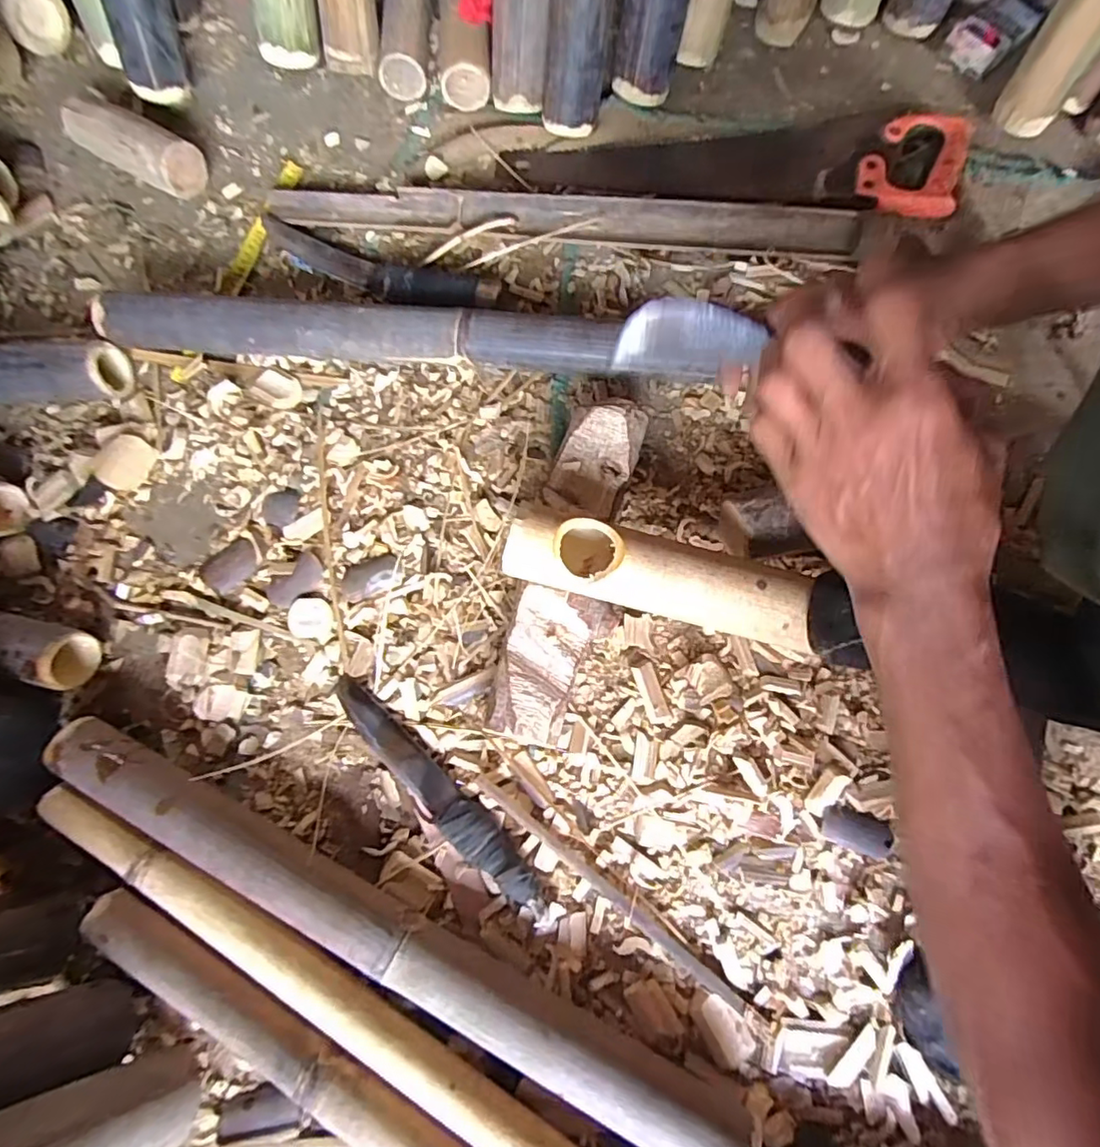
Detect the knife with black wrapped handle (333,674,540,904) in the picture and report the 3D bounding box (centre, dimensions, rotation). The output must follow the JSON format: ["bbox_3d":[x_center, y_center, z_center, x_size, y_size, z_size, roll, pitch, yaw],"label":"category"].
[{"bbox_3d":[-0.110,0.192,0.526,0.256,0.027,0.037,41,81,9],"label":"knife with black wrapped handle"}]

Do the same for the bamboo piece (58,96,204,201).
[{"bbox_3d":[-0.473,-0.486,0.661,0.160,0.064,0.057,28,79,7],"label":"bamboo piece"}]

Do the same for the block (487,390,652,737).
[{"bbox_3d":[0.019,-0.009,0.544,0.094,0.062,0.324,13,78,4],"label":"block"}]

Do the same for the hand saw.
[{"bbox_3d":[0.210,-0.484,0.652,0.513,0.041,0.156,8,77,3],"label":"hand saw"}]

